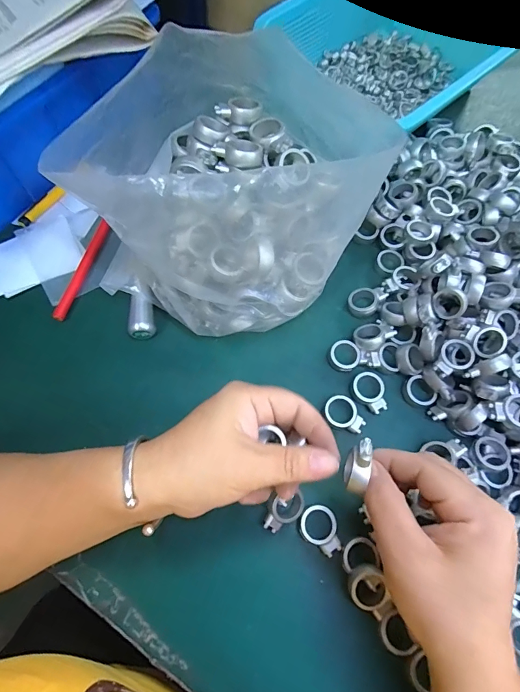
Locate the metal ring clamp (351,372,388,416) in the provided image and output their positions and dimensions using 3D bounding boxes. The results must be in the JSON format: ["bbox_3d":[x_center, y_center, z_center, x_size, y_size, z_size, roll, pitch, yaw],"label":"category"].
[{"bbox_3d":[0.089,0.038,0.313,0.025,0.008,0.034,-14,69,-8],"label":"metal ring clamp"}]

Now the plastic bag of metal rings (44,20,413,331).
[{"bbox_3d":[-0.018,-0.105,0.285,0.170,0.133,0.168,34,73,10],"label":"plastic bag of metal rings"}]

